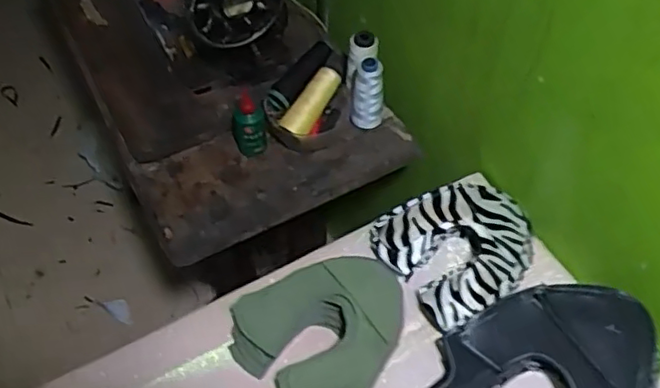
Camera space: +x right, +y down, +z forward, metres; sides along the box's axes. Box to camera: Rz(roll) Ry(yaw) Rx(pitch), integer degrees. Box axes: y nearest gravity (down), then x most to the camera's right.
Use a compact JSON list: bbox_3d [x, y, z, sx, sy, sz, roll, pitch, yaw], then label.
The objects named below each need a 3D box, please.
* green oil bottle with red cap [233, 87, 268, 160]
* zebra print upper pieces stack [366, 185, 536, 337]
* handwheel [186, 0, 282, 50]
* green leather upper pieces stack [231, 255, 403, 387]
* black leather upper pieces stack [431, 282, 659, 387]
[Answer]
[{"bbox_3d":[-0.111,-0.097,0.869,0.044,0.096,0.031,-14,55,-10],"label":"green oil bottle with red cap"},{"bbox_3d":[0.151,0.065,0.770,0.172,0.081,0.182,37,62,24],"label":"zebra print upper pieces stack"},{"bbox_3d":[-0.130,-0.265,0.857,0.128,0.129,0.035,-20,56,-14],"label":"handwheel"},{"bbox_3d":[-0.012,0.149,0.713,0.180,0.076,0.178,36,61,23],"label":"green leather upper pieces stack"},{"bbox_3d":[0.227,0.192,0.654,0.233,0.101,0.201,-32,60,-21],"label":"black leather upper pieces stack"}]

